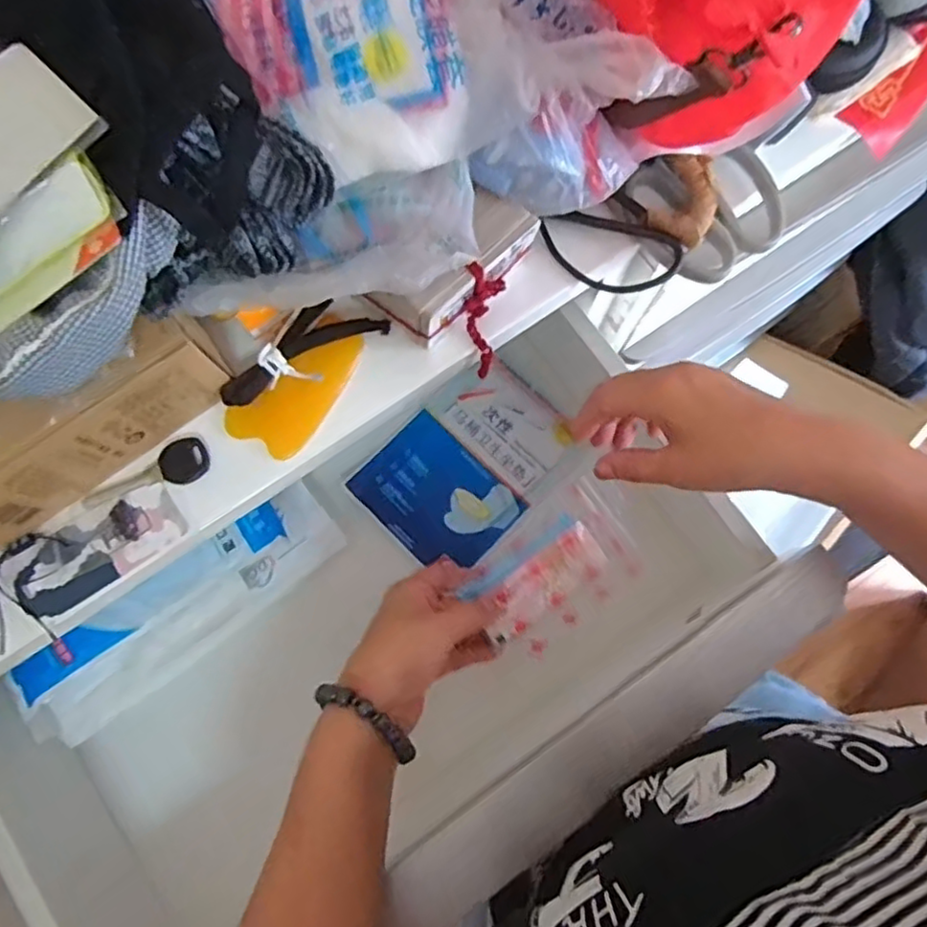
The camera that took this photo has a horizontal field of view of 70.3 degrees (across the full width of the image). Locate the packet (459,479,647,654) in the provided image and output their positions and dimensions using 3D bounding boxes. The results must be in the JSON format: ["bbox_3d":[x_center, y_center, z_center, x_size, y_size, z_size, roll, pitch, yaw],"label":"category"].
[{"bbox_3d":[0.063,0.073,0.458,0.116,0.016,0.085,-34,96,-12],"label":"packet"}]

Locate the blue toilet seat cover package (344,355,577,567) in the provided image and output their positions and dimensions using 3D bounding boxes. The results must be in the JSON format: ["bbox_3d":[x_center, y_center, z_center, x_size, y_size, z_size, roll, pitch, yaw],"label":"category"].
[{"bbox_3d":[0.004,0.000,0.550,0.120,0.013,0.166,43,82,9],"label":"blue toilet seat cover package"}]

